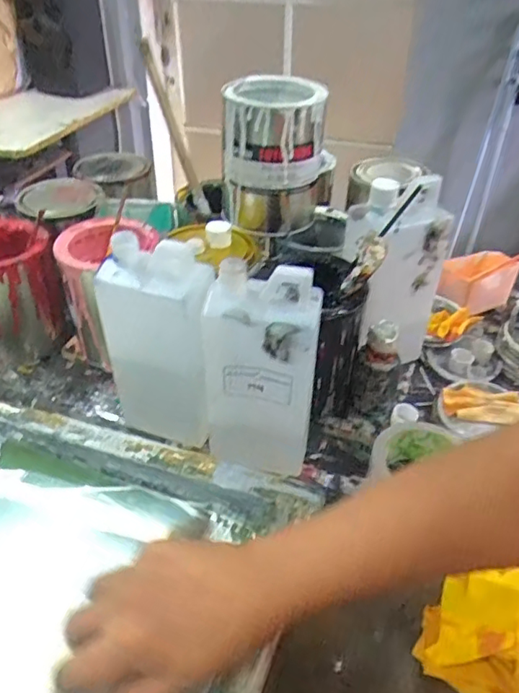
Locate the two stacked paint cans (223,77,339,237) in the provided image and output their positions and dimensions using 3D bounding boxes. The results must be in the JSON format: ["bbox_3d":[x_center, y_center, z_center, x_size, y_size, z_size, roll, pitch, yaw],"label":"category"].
[{"bbox_3d":[0.015,-0.206,0.613,0.107,0.143,0.105,-4,39,-7],"label":"two stacked paint cans"}]

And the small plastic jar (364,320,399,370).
[{"bbox_3d":[0.126,-0.003,0.564,0.033,0.040,0.032,9,37,9],"label":"small plastic jar"}]

